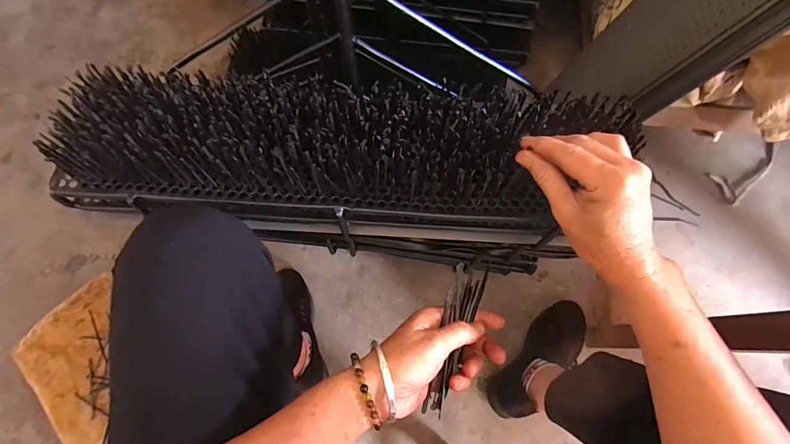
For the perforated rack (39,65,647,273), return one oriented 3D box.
[{"bbox_3d":[-0.063,-0.050,0.428,0.553,0.178,0.135,7,72,-4],"label":"perforated rack"}]

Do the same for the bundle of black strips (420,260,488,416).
[{"bbox_3d":[0.055,0.101,0.341,0.033,0.019,0.135,17,68,6],"label":"bundle of black strips"}]

